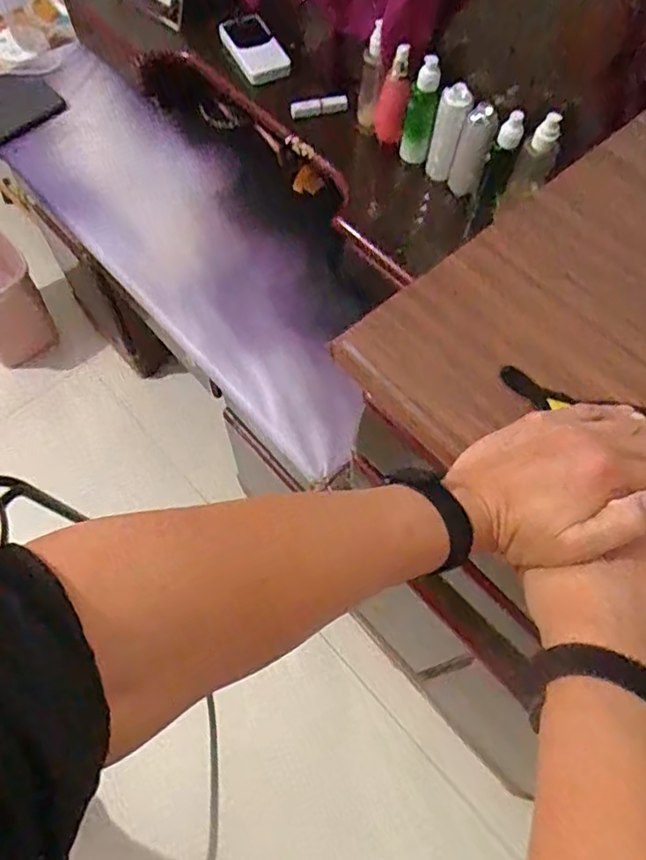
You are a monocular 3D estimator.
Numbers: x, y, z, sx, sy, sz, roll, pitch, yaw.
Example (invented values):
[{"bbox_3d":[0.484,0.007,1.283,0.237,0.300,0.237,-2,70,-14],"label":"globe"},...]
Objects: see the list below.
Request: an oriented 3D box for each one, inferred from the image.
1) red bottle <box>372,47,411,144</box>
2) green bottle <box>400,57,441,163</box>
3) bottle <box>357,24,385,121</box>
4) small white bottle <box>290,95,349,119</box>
[{"bbox_3d":[0.102,-0.489,0.893,0.044,0.136,0.034,8,65,2],"label":"red bottle"},{"bbox_3d":[0.139,-0.457,0.883,0.040,0.148,0.033,13,65,4],"label":"green bottle"},{"bbox_3d":[0.071,-0.524,0.908,0.028,0.142,0.035,8,65,2],"label":"bottle"},{"bbox_3d":[-0.006,-0.525,0.988,0.095,0.026,0.015,-14,66,-9],"label":"small white bottle"}]

